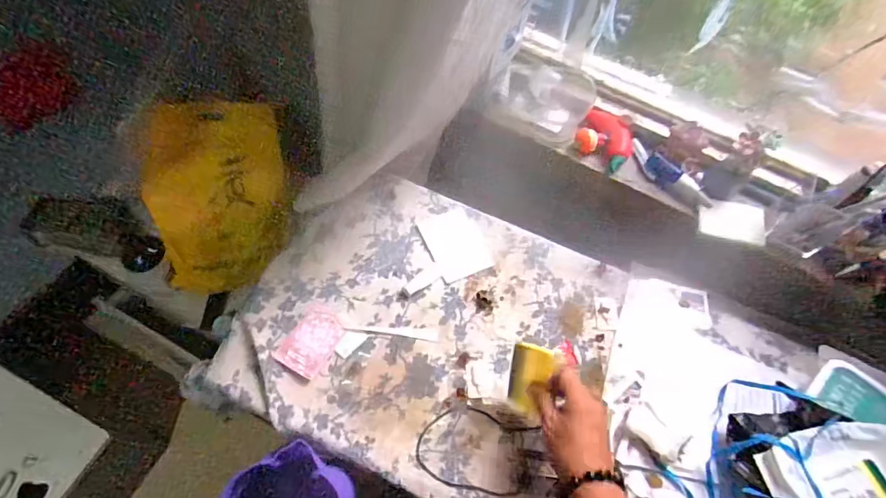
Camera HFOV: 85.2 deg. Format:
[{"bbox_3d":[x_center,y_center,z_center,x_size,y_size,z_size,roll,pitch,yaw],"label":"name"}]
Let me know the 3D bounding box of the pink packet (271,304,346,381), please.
[{"bbox_3d":[-0.170,0.119,0.632,0.062,0.006,0.088,28,63,11],"label":"pink packet"}]

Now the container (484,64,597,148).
[{"bbox_3d":[0.159,-0.241,0.772,0.146,0.064,0.109,25,64,10],"label":"container"}]

